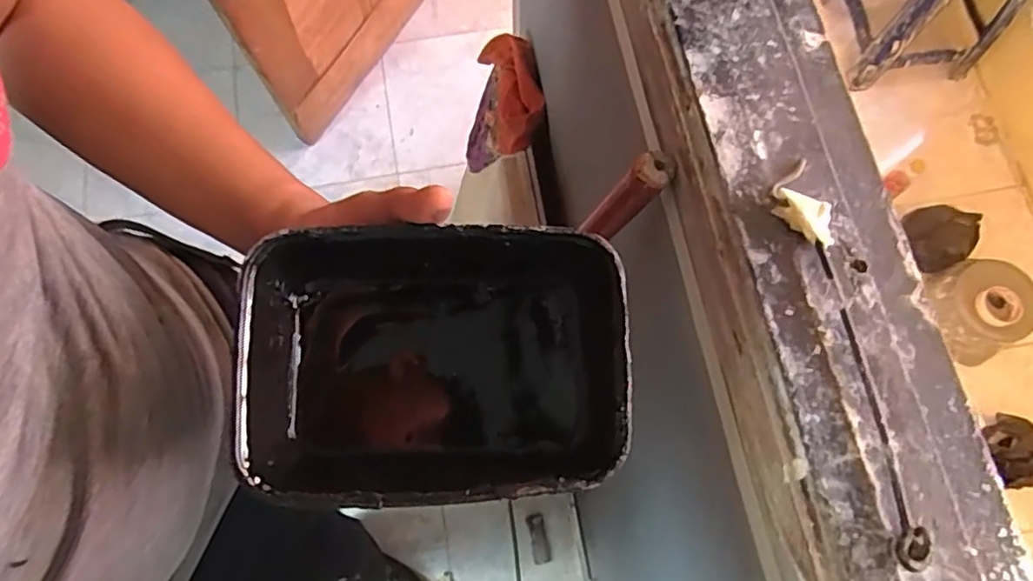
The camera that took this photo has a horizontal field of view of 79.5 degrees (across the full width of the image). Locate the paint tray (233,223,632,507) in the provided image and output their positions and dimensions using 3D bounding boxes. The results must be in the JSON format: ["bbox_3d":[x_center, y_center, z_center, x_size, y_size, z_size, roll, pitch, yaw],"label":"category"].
[{"bbox_3d":[-0.039,0.035,0.291,0.176,0.061,0.117,-3,74,-1],"label":"paint tray"}]

